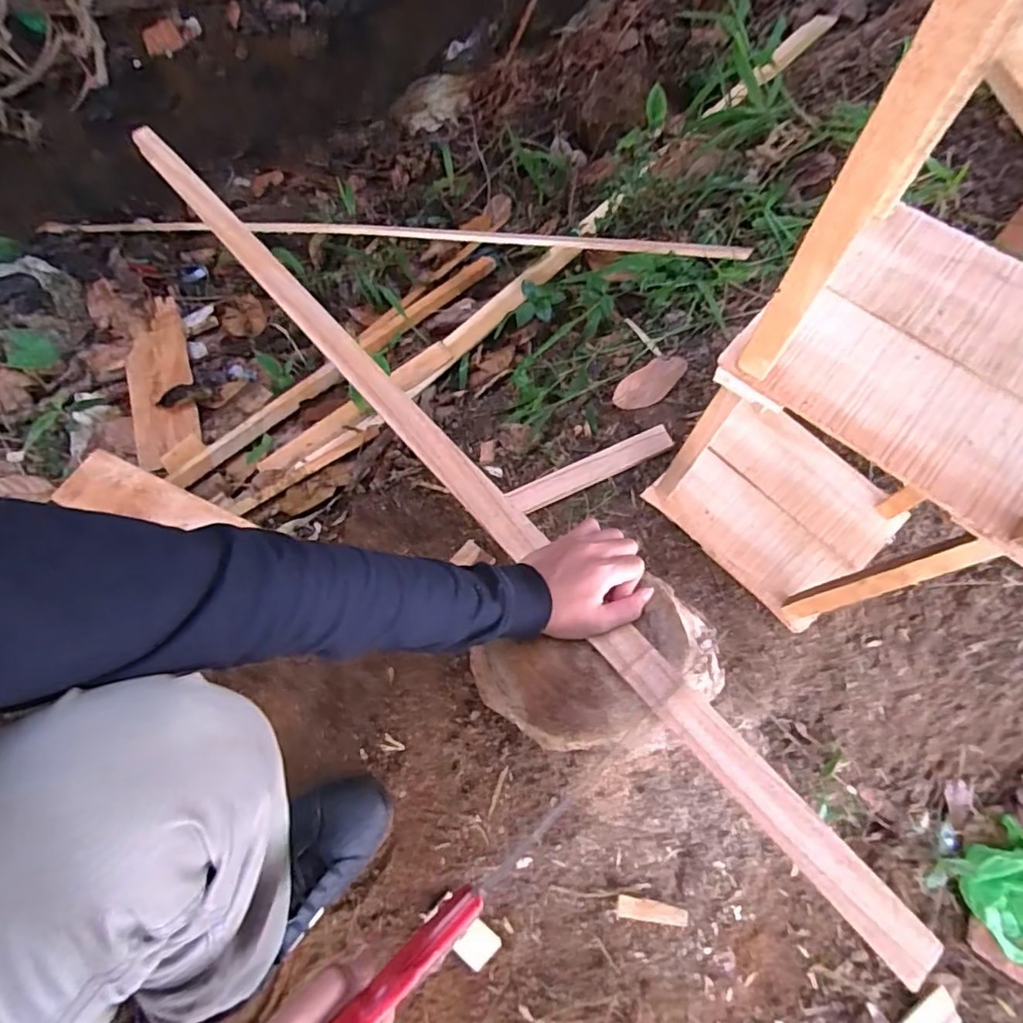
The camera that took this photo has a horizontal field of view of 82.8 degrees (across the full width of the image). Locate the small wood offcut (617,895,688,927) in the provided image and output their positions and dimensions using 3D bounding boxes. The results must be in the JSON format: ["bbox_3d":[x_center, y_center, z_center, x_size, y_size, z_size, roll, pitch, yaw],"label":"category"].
[{"bbox_3d":[0.148,0.418,0.605,0.073,0.007,0.020,9,66,1],"label":"small wood offcut"}]

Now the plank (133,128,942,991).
[{"bbox_3d":[-0.124,-0.114,0.650,0.044,0.025,1.282,-36,67,-17],"label":"plank"}]

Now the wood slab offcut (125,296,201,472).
[{"bbox_3d":[-0.616,-0.232,1.016,0.106,0.022,0.337,-15,68,-10],"label":"wood slab offcut"}]

